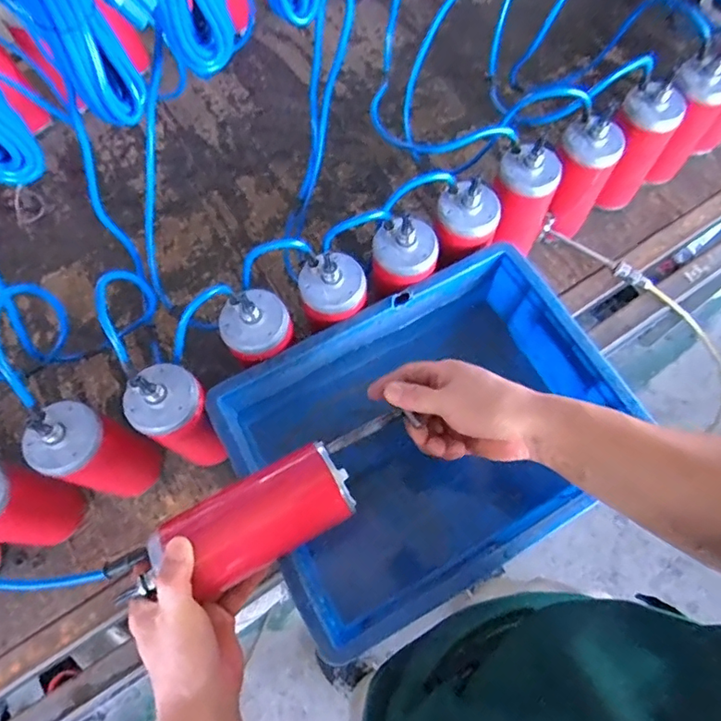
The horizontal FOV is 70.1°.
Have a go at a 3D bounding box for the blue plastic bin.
[{"bbox_3d":[0.077,0.092,0.610,0.397,0.169,0.294,-29,70,-10],"label":"blue plastic bin"}]

